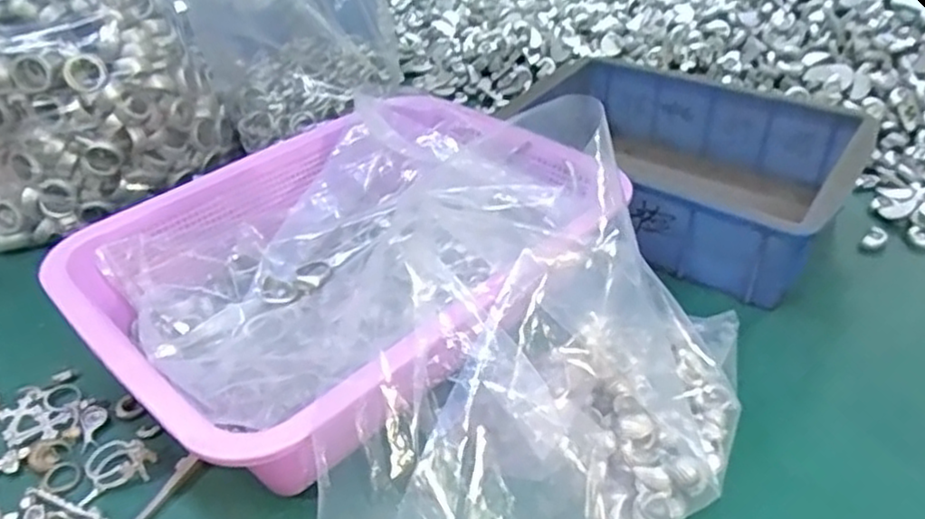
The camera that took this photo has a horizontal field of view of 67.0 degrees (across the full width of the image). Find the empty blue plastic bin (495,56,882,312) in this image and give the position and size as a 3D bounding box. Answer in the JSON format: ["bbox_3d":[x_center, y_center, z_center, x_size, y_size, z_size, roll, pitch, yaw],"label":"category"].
[{"bbox_3d":[0.165,-0.071,0.544,0.239,0.081,0.176,24,46,29],"label":"empty blue plastic bin"}]

